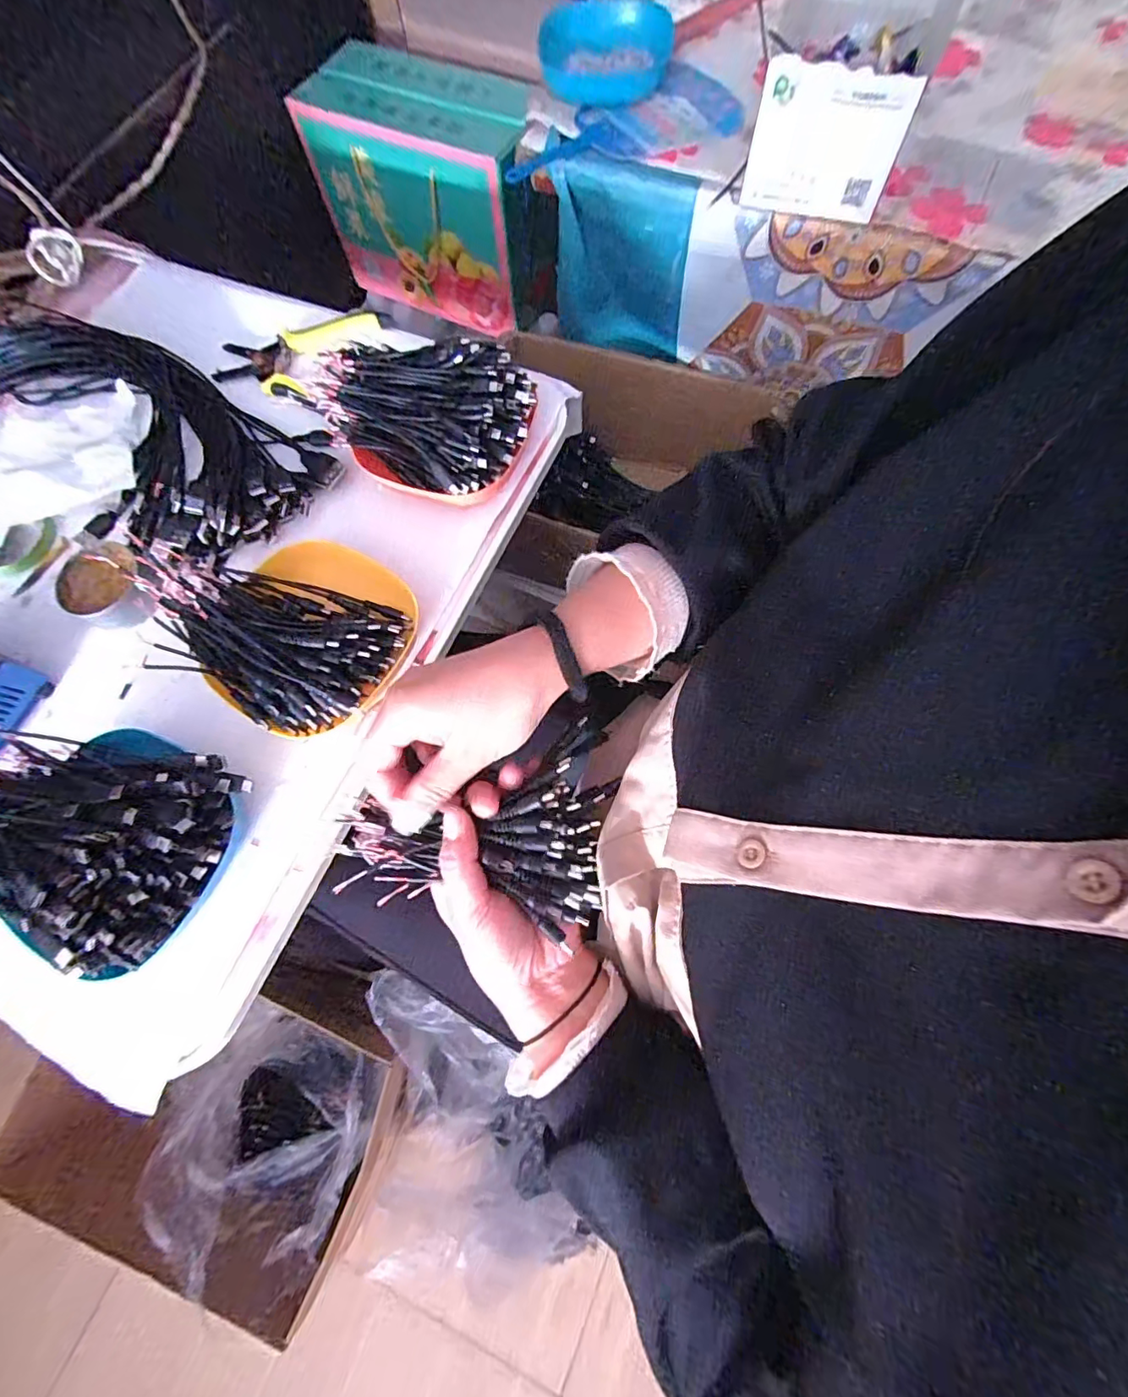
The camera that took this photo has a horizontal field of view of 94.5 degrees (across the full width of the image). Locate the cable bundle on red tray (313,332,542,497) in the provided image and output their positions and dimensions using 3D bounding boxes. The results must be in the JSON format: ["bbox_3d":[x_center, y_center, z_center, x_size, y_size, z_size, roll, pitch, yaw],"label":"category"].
[{"bbox_3d":[-0.115,-0.232,0.414,0.169,0.074,0.116,28,75,9],"label":"cable bundle on red tray"}]

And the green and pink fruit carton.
[{"bbox_3d":[-0.194,-0.757,0.795,0.324,0.235,0.149,26,75,9],"label":"green and pink fruit carton"}]

